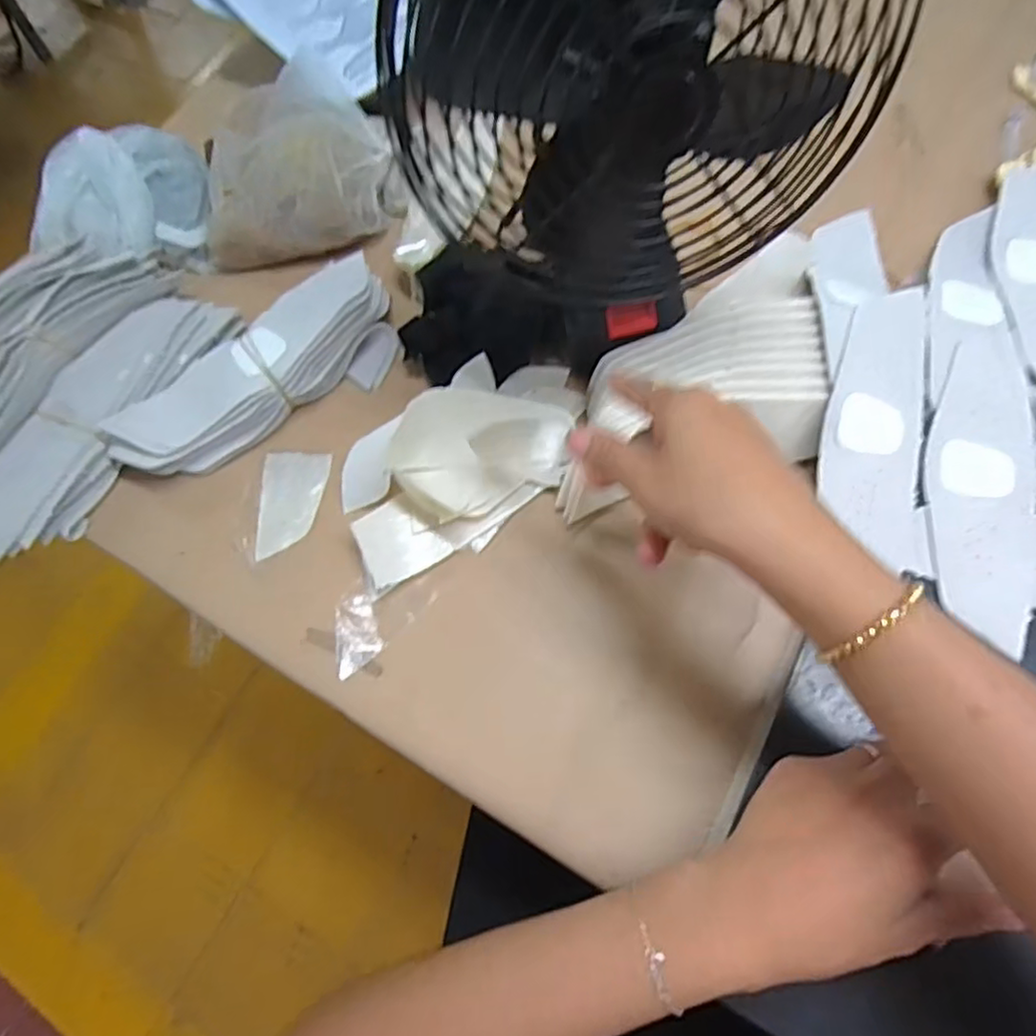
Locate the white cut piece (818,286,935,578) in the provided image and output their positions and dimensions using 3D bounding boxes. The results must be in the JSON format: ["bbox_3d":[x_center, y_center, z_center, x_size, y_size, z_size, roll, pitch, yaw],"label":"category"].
[{"bbox_3d":[0.211,-0.059,0.393,0.059,0.017,0.176,8,69,5],"label":"white cut piece"}]

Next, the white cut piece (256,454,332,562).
[{"bbox_3d":[-0.153,-0.010,0.446,0.043,0.006,0.073,1,69,7],"label":"white cut piece"}]

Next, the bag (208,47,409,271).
[{"bbox_3d":[-0.179,-0.261,0.497,0.145,0.069,0.121,-24,70,-3],"label":"bag"}]

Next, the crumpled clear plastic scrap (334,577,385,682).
[{"bbox_3d":[-0.101,0.068,0.409,0.029,0.004,0.053,-18,68,-1],"label":"crumpled clear plastic scrap"}]

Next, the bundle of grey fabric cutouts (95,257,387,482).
[{"bbox_3d":[-0.179,-0.103,0.459,0.212,0.040,0.068,-43,72,-10],"label":"bundle of grey fabric cutouts"}]

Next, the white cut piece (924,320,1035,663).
[{"bbox_3d":[0.265,-0.027,0.380,0.056,0.006,0.197,13,71,10],"label":"white cut piece"}]

